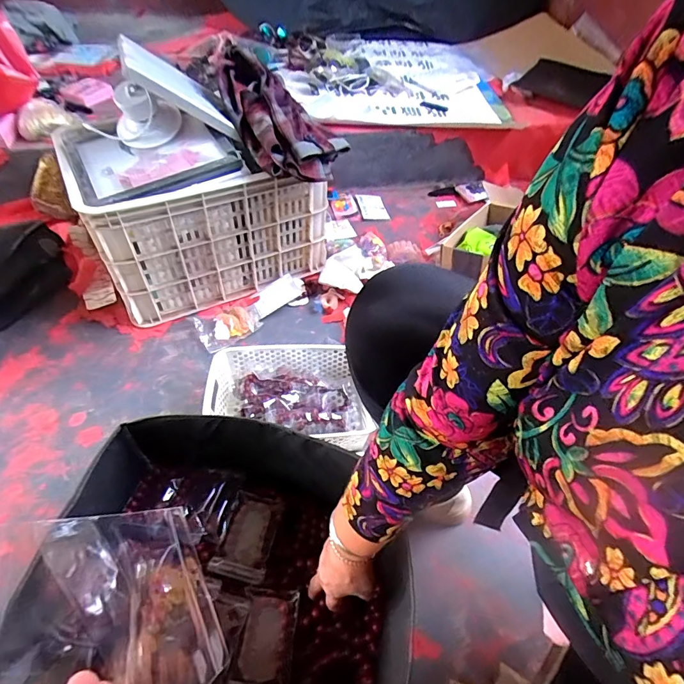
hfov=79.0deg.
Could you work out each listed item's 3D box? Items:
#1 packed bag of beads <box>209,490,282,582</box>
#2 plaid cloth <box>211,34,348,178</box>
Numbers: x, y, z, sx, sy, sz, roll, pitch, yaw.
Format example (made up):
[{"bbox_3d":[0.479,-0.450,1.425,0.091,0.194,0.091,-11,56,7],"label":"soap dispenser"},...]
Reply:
[{"bbox_3d":[-0.138,0.285,0.614,0.074,0.025,0.114,10,57,4],"label":"packed bag of beads"},{"bbox_3d":[-0.146,-0.470,0.848,0.161,0.090,0.351,-23,66,-20],"label":"plaid cloth"}]

